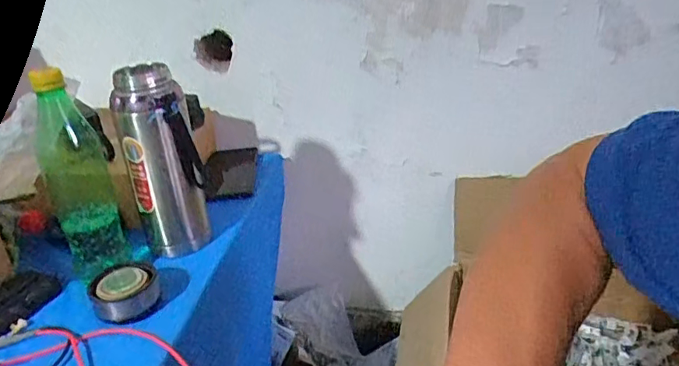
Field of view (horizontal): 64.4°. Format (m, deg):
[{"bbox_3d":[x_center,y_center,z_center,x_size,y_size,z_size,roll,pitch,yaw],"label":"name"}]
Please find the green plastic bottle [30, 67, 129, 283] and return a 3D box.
[{"bbox_3d":[-0.285,-0.006,0.589,0.062,0.215,0.072,-19,30,-28],"label":"green plastic bottle"}]

